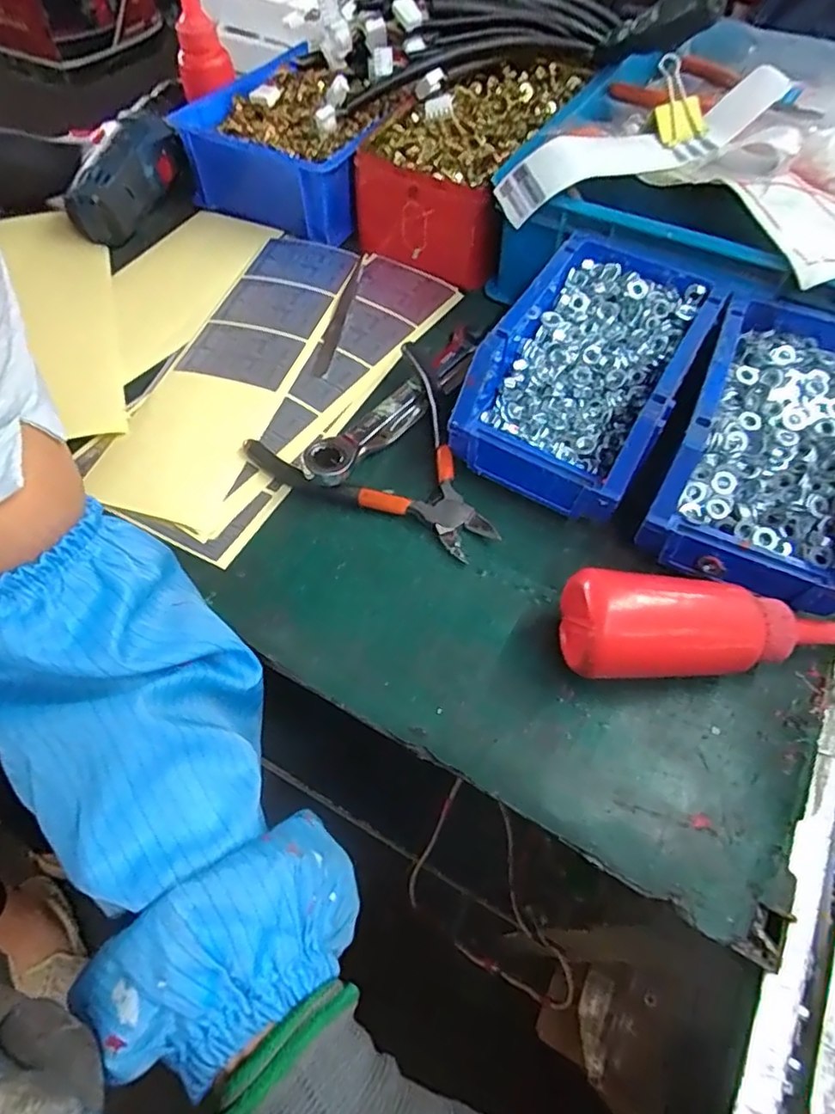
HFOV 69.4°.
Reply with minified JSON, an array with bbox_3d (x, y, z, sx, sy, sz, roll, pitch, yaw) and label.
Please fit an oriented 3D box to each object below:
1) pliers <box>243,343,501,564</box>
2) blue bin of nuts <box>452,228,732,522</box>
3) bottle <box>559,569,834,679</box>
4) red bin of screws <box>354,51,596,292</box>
[{"bbox_3d":[-0.014,-0.051,0.351,0.122,0.020,0.135,-31,65,-21],"label":"pliers"},{"bbox_3d":[0.099,-0.108,0.357,0.101,0.072,0.160,28,62,12],"label":"blue bin of nuts"},{"bbox_3d":[0.152,0.030,0.285,0.169,0.047,0.046,-3,58,-3],"label":"bottle"},{"bbox_3d":[0.047,-0.332,0.499,0.119,0.068,0.234,22,60,13],"label":"red bin of screws"}]

